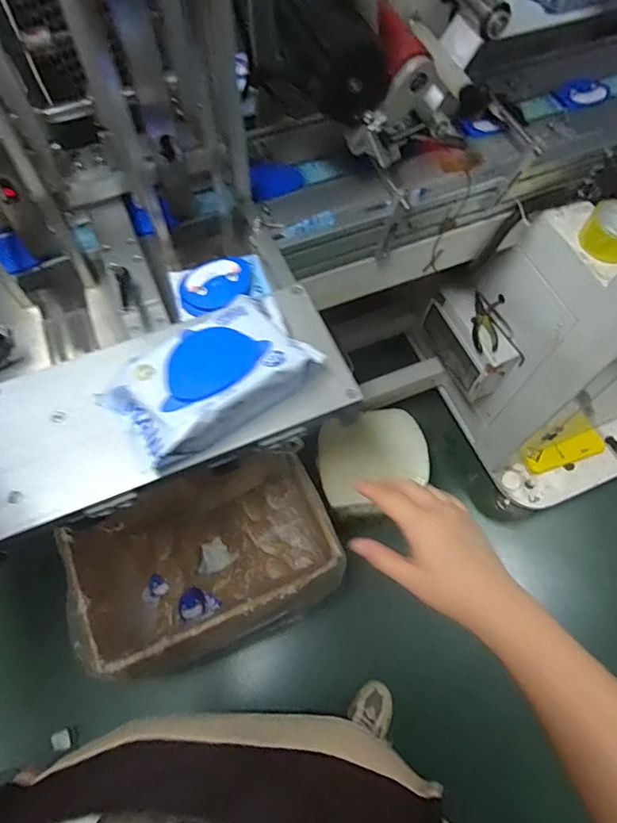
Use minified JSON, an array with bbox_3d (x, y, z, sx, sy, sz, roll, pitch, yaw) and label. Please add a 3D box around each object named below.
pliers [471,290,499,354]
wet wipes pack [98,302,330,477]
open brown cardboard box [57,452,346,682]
[{"bbox_3d":[0.398,-0.201,1.145,0.057,0.026,0.151,-1,65,-1],"label":"pliers"},{"bbox_3d":[-0.100,-0.036,0.540,0.209,0.079,0.116,-37,70,-17],"label":"wet wipes pack"},{"bbox_3d":[-0.243,0.370,1.257,0.560,0.393,0.394,-19,66,-10],"label":"open brown cardboard box"}]

